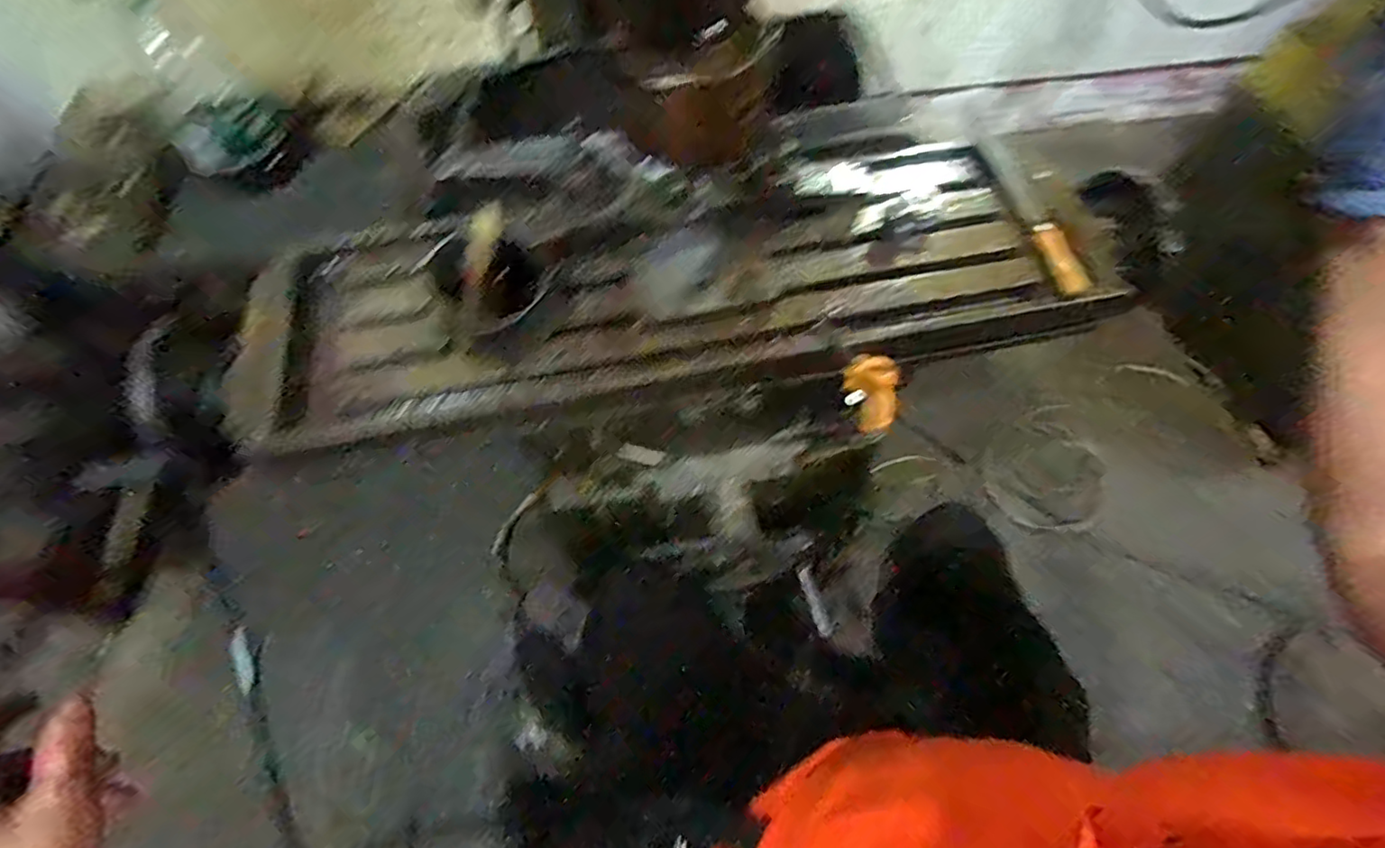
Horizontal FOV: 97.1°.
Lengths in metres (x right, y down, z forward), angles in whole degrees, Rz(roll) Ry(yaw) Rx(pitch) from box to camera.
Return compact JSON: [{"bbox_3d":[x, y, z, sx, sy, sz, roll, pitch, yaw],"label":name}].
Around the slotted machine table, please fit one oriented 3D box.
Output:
[{"bbox_3d":[0.011,-0.153,0.586,0.778,0.081,0.245,-10,62,-5],"label":"slotted machine table"}]

